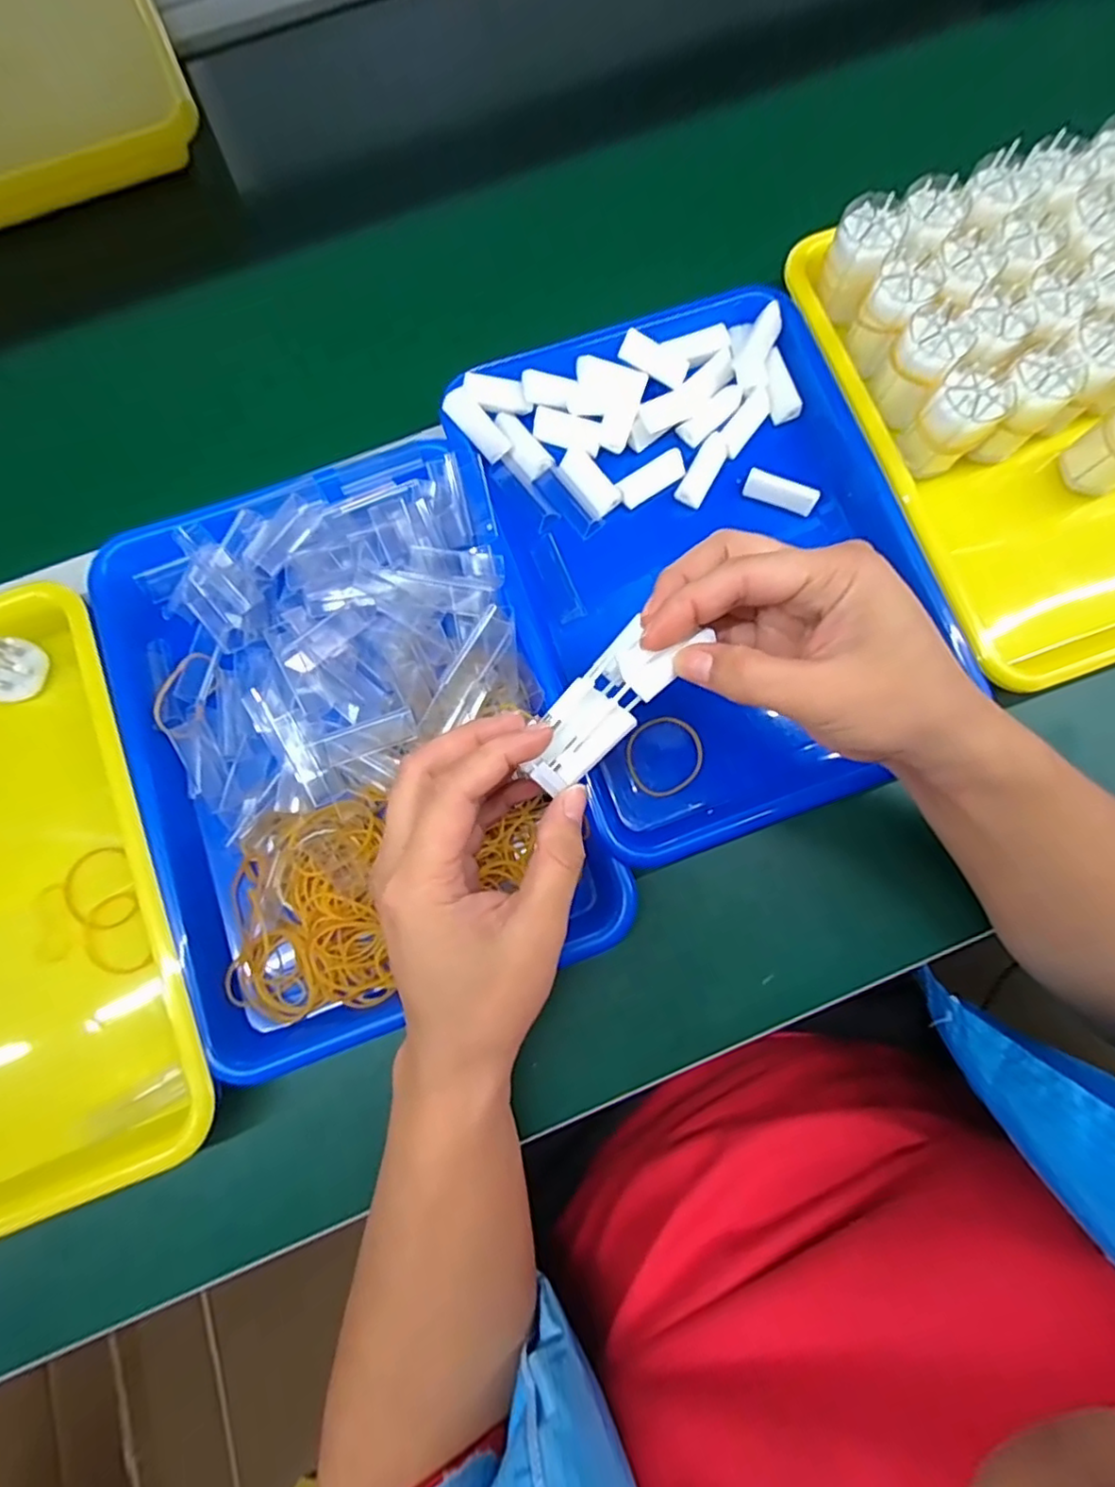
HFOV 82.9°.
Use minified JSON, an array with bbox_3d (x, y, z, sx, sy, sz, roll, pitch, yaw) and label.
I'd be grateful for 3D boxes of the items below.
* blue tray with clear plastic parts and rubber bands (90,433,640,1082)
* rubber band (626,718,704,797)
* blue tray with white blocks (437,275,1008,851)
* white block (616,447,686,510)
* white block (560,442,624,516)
[{"bbox_3d":[-0.122,-0.004,0.371,0.236,0.043,0.322,-21,79,-4],"label":"blue tray with clear plastic parts and rubber bands"},{"bbox_3d":[0.066,0.007,0.386,0.047,0.004,0.047,0,79,0],"label":"rubber band"},{"bbox_3d":[0.092,-0.115,0.400,0.249,0.040,0.328,-20,79,-4],"label":"blue tray with white blocks"},{"bbox_3d":[0.062,-0.174,0.413,0.046,0.011,0.017,-31,80,-6],"label":"white block"},{"bbox_3d":[0.022,-0.171,0.408,0.018,0.008,0.048,-35,81,-6],"label":"white block"}]

